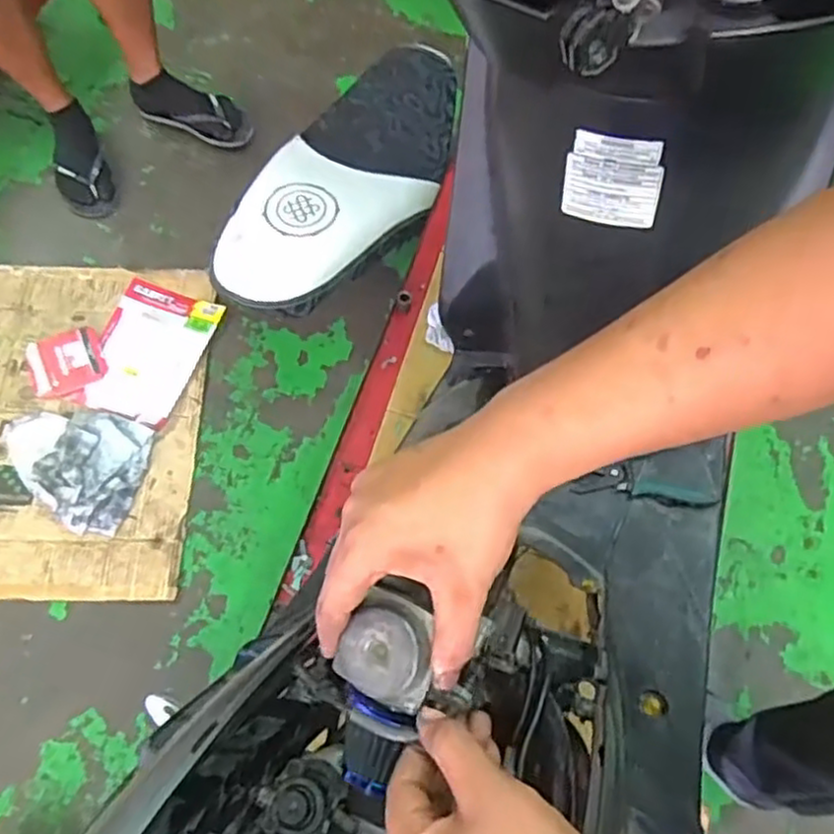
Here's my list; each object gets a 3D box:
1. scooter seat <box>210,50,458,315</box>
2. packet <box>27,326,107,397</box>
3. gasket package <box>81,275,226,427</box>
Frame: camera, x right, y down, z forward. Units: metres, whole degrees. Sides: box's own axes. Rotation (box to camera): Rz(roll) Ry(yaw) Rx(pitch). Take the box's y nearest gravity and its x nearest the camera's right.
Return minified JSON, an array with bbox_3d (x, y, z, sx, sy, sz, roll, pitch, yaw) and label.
[{"bbox_3d":[-0.100,-0.422,1.225,0.238,0.128,0.662,20,65,6],"label":"scooter seat"},{"bbox_3d":[-0.628,-0.102,1.289,0.123,0.027,0.118,-15,67,-10],"label":"packet"},{"bbox_3d":[-0.490,-0.121,1.308,0.185,0.012,0.264,19,66,5],"label":"gasket package"}]

